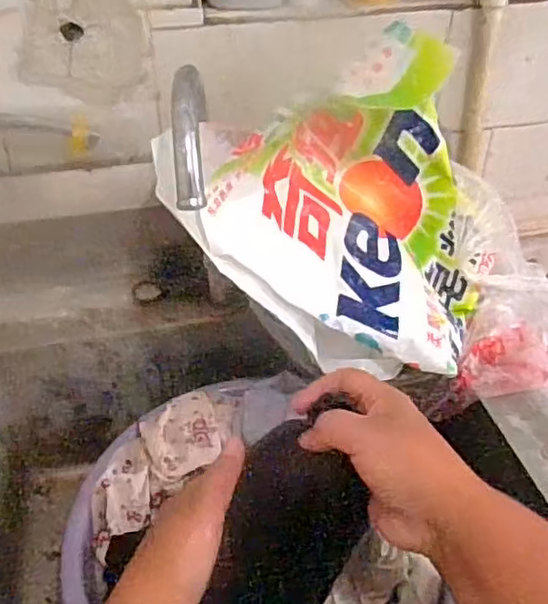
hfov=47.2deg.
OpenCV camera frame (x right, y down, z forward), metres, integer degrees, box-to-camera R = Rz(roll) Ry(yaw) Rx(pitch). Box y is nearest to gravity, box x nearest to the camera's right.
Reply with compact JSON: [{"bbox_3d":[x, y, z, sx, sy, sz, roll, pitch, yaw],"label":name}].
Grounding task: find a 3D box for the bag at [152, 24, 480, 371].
[{"bbox_3d":[0.083,-0.072,0.556,0.271,0.123,0.293,-35,92,-27],"label":"bag"}]

